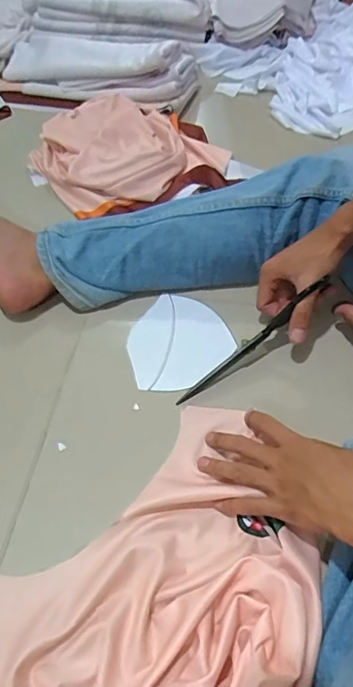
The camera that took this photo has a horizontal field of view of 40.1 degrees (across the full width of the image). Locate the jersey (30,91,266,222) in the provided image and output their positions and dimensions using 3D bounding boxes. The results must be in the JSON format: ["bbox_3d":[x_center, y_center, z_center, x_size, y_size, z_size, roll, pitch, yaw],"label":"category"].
[{"bbox_3d":[-0.065,-0.323,0.801,0.306,0.065,0.293,-33,57,-23],"label":"jersey"}]

